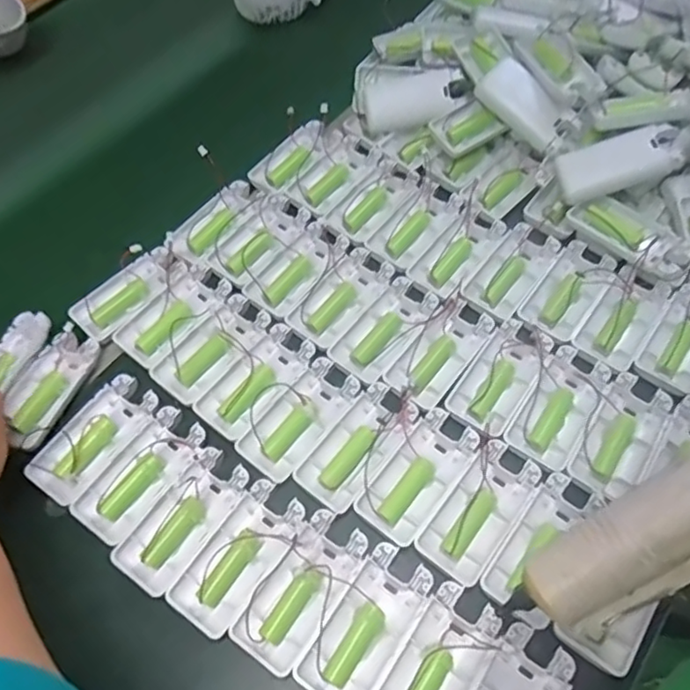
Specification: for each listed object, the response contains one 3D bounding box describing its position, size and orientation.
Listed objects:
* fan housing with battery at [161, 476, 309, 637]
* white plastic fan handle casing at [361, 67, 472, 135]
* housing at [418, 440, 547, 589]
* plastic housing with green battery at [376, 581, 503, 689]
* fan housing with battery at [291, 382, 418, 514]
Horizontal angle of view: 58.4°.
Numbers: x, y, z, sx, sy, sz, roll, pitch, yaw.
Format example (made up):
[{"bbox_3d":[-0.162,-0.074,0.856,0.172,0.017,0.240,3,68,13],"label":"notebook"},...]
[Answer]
[{"bbox_3d":[-0.067,0.132,0.391,0.044,0.017,0.092,32,66,18],"label":"fan housing with battery"},{"bbox_3d":[0.062,-0.231,0.573,0.099,0.013,0.059,-5,88,12],"label":"white plastic fan handle casing"},{"bbox_3d":[0.090,0.108,0.405,0.044,0.021,0.092,35,67,20],"label":"housing"},{"bbox_3d":[0.053,0.191,0.362,0.046,0.014,0.092,32,66,18],"label":"plastic housing with green battery"},{"bbox_3d":[0.010,0.070,0.431,0.044,0.013,0.093,35,67,20],"label":"fan housing with battery"}]

